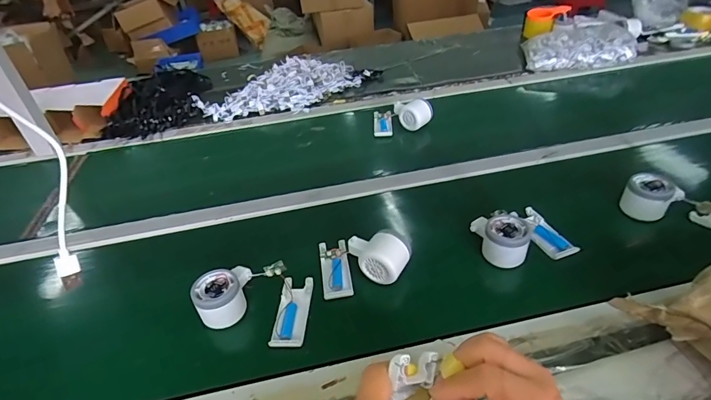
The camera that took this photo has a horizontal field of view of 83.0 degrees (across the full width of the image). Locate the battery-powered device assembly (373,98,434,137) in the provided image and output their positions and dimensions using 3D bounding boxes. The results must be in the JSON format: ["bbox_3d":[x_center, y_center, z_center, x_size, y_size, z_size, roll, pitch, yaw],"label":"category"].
[{"bbox_3d":[0.102,-0.194,0.888,0.127,0.050,0.088,-5,38,2],"label":"battery-powered device assembly"}]

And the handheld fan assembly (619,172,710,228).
[{"bbox_3d":[0.499,0.016,0.582,0.189,0.070,0.045,19,45,29],"label":"handheld fan assembly"}]

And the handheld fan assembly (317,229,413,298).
[{"bbox_3d":[0.011,0.075,0.558,0.123,0.054,0.093,-9,38,-3],"label":"handheld fan assembly"}]

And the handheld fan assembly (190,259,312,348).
[{"bbox_3d":[-0.132,0.129,0.514,0.138,0.051,0.100,-1,39,8],"label":"handheld fan assembly"}]

